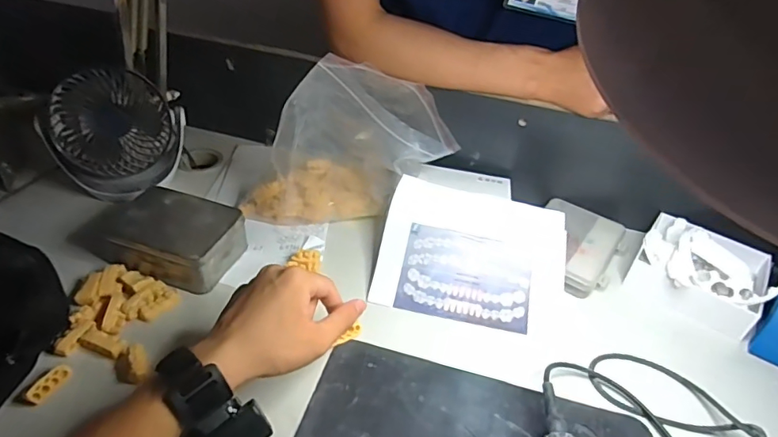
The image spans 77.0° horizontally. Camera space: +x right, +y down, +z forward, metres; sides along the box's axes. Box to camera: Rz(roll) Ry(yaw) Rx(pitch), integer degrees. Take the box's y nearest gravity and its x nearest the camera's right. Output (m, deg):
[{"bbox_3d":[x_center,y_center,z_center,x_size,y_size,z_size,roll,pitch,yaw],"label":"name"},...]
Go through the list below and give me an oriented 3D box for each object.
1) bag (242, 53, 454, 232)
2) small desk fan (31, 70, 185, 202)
[{"bbox_3d":[-0.045,-0.096,0.587,0.212,0.225,0.151,18,39,14],"label":"bag"},{"bbox_3d":[-0.338,-0.101,0.608,0.079,0.144,0.144,35,45,31],"label":"small desk fan"}]

